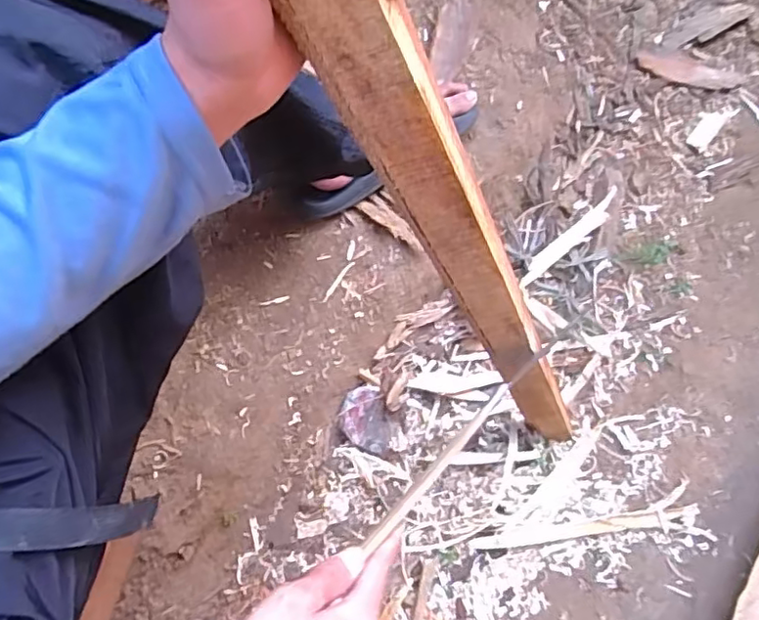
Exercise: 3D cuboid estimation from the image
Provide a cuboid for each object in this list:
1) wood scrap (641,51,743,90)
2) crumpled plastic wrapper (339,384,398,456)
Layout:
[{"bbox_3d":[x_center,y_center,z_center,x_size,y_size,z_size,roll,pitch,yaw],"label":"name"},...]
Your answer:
[{"bbox_3d":[0.485,-0.373,0.934,0.174,0.024,0.048,12,76,2],"label":"wood scrap"},{"bbox_3d":[-0.013,0.137,0.730,0.061,0.011,0.085,-26,93,-14],"label":"crumpled plastic wrapper"}]

